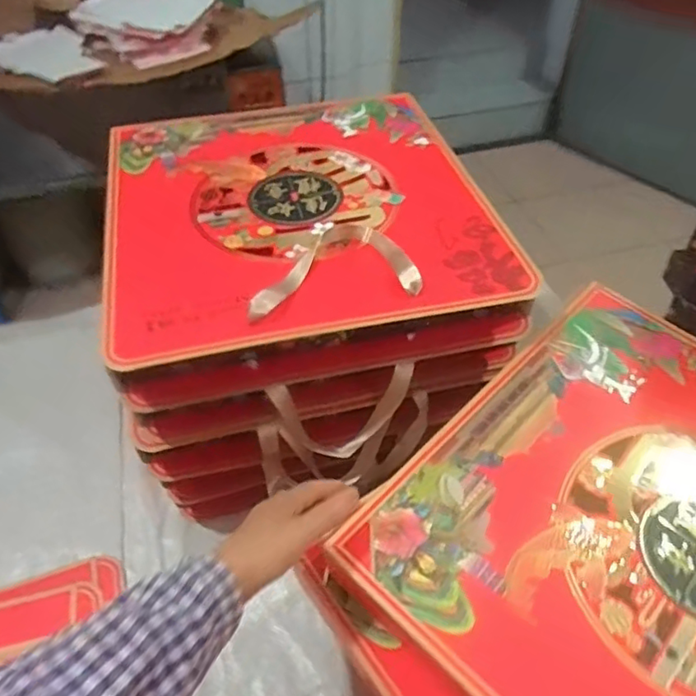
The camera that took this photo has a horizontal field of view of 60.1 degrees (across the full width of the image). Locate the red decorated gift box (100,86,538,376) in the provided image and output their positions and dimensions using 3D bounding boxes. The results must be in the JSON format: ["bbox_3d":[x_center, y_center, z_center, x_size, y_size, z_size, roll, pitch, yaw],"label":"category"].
[{"bbox_3d":[-0.067,-0.181,0.716,0.424,0.027,0.466,-10,48,-10],"label":"red decorated gift box"}]

